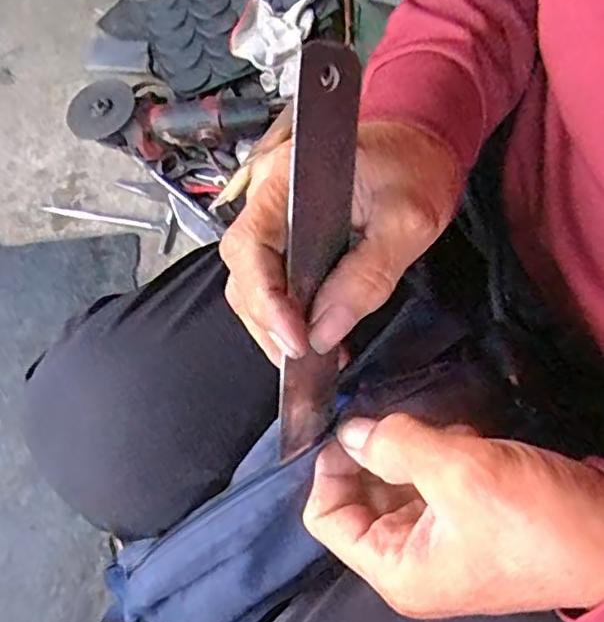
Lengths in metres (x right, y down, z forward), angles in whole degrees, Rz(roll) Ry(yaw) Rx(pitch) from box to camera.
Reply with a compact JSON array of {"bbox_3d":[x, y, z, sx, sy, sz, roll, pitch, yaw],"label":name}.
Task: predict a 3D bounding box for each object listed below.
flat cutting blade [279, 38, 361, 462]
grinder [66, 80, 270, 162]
[{"bbox_3d":[0.006,-0.018,0.249,0.030,0.158,0.004,-11,21,-40],"label":"flat cutting blade"},{"bbox_3d":[-0.177,-0.273,0.867,0.271,0.078,0.108,6,68,4],"label":"grinder"}]

